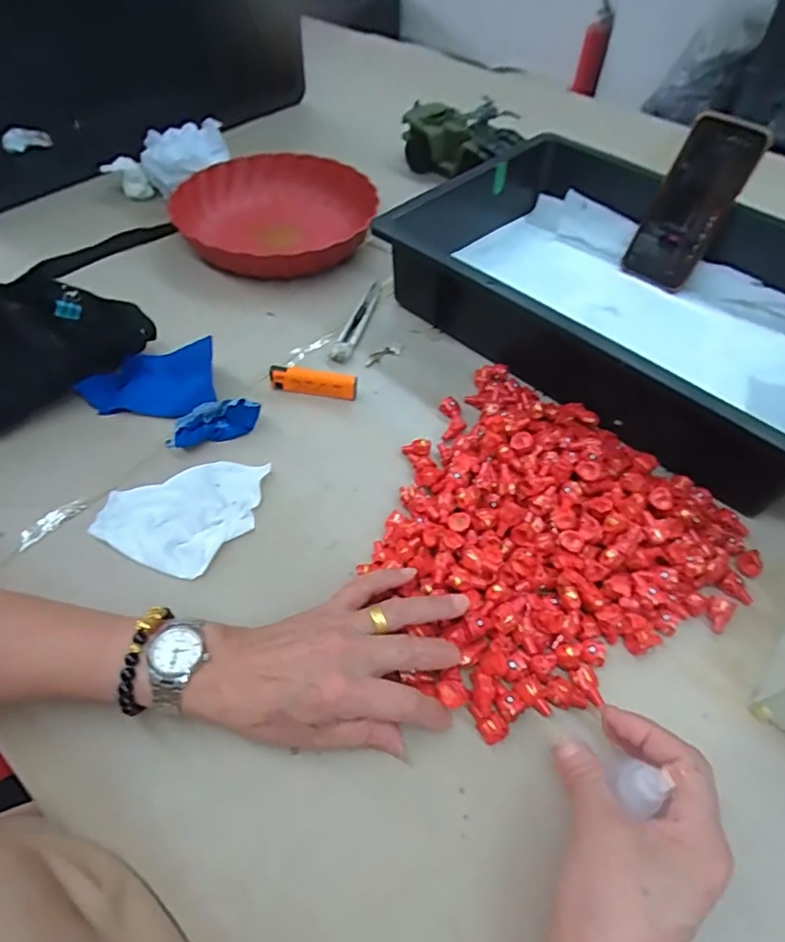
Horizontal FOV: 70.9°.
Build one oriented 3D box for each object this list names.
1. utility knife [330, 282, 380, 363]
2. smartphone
[{"bbox_3d":[-0.034,-0.165,0.588,0.018,0.008,0.143,14,55,9],"label":"utility knife"},{"bbox_3d":[0.325,-0.287,0.601,0.076,0.165,0.015,37,38,23],"label":"smartphone"}]

